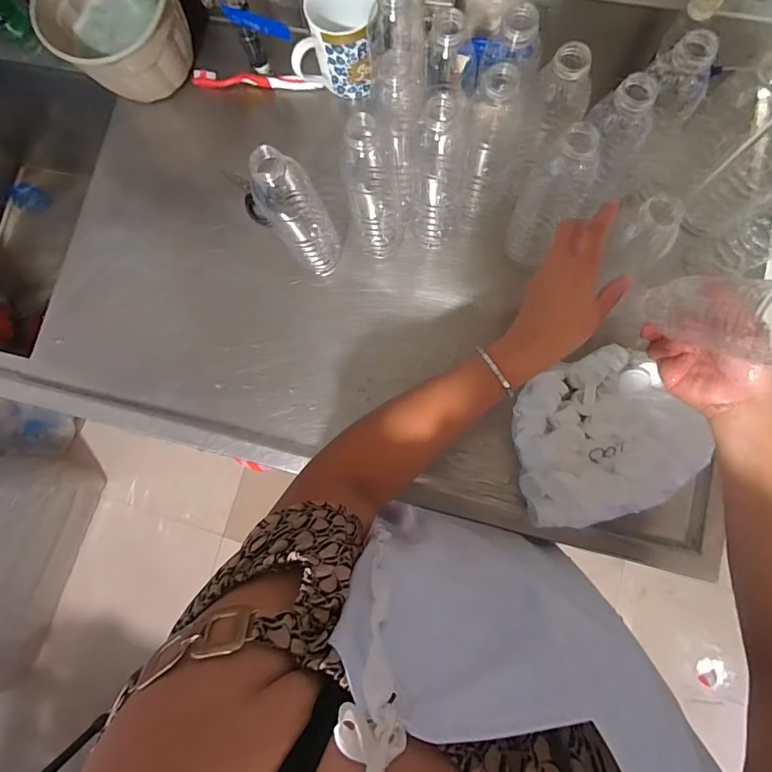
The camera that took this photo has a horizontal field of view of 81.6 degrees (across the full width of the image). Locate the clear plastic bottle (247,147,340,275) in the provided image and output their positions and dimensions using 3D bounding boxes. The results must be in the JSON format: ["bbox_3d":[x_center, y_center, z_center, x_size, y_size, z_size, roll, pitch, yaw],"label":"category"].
[{"bbox_3d":[-0.099,-0.196,0.500,0.057,0.210,0.065,-25,81,1],"label":"clear plastic bottle"}]

